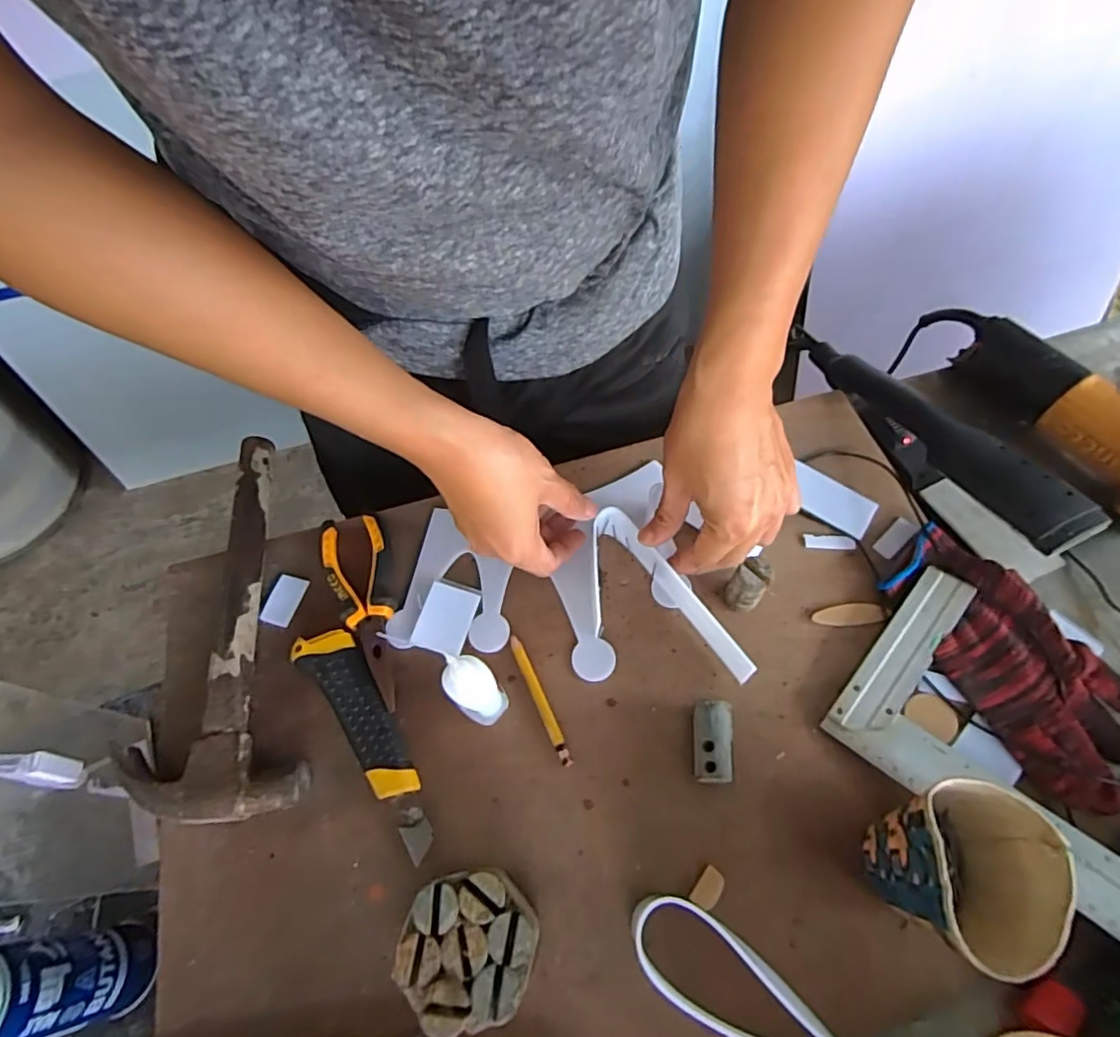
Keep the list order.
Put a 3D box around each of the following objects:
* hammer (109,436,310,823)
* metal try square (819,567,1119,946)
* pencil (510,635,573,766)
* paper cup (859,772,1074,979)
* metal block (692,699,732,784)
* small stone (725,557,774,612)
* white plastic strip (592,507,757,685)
[{"bbox_3d":[-0.262,0.074,0.438,0.117,0.034,0.286,-16,61,-9],"label":"hammer"},{"bbox_3d":[0.319,0.154,0.365,0.257,0.014,0.147,35,77,30],"label":"metal try square"},{"bbox_3d":[-0.015,0.128,0.424,0.008,0.008,0.096,-22,61,-11],"label":"pencil"},{"bbox_3d":[0.217,0.197,0.330,0.067,0.093,0.082,8,60,6],"label":"paper cup"},{"bbox_3d":[0.101,0.150,0.400,0.024,0.024,0.051,3,60,3],"label":"metal block"},{"bbox_3d":[0.136,0.051,0.436,0.024,0.055,0.024,0,59,1],"label":"small stone"},{"bbox_3d":[0.066,0.067,0.431,0.066,0.049,0.152,-38,71,-18],"label":"white plastic strip"}]

